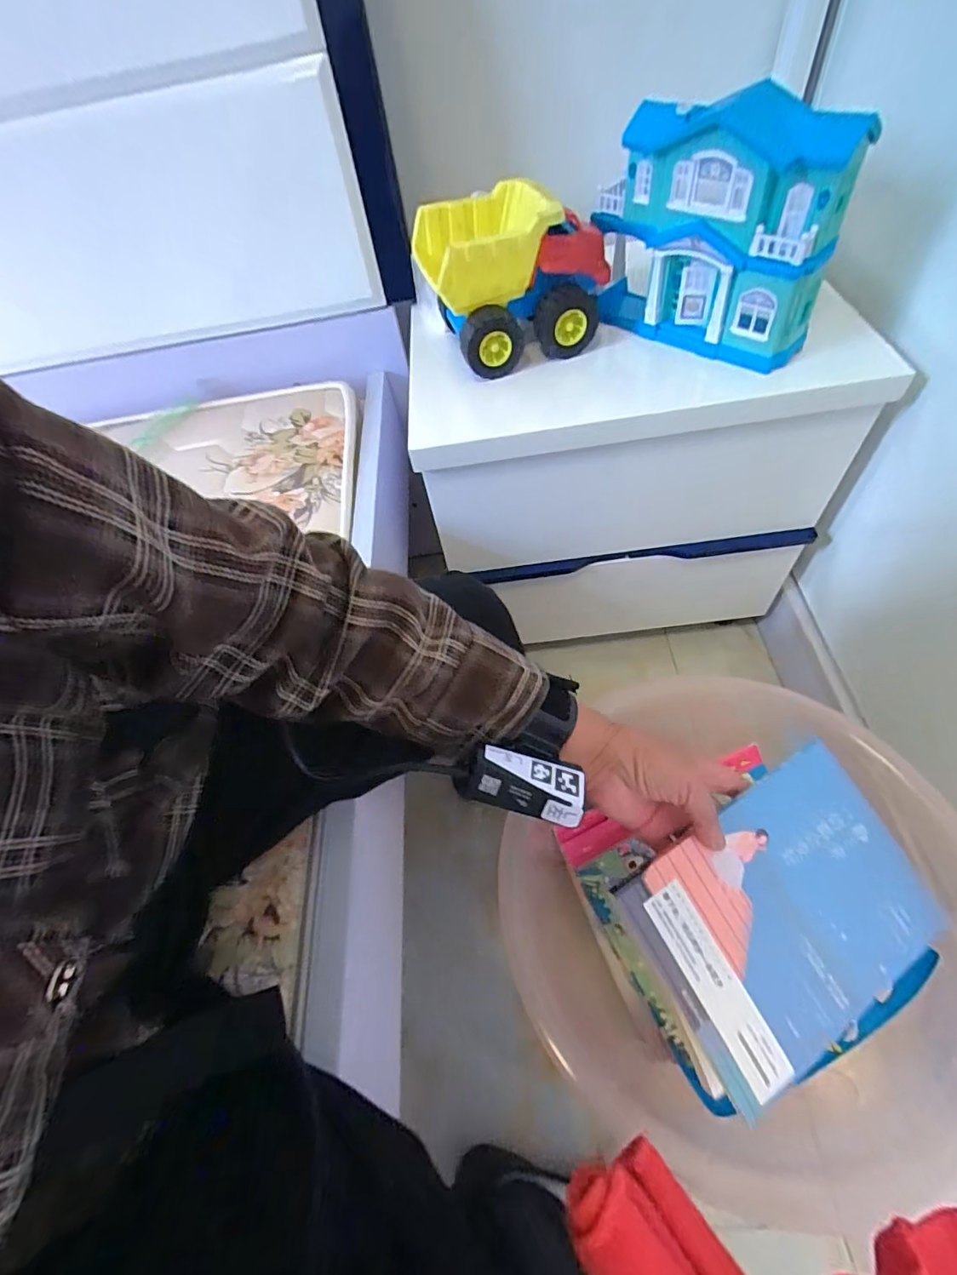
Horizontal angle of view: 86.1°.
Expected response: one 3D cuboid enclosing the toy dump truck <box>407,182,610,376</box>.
[{"bbox_3d":[0.039,-0.388,0.557,0.193,0.132,0.132,-9,49,-5],"label":"toy dump truck"}]

